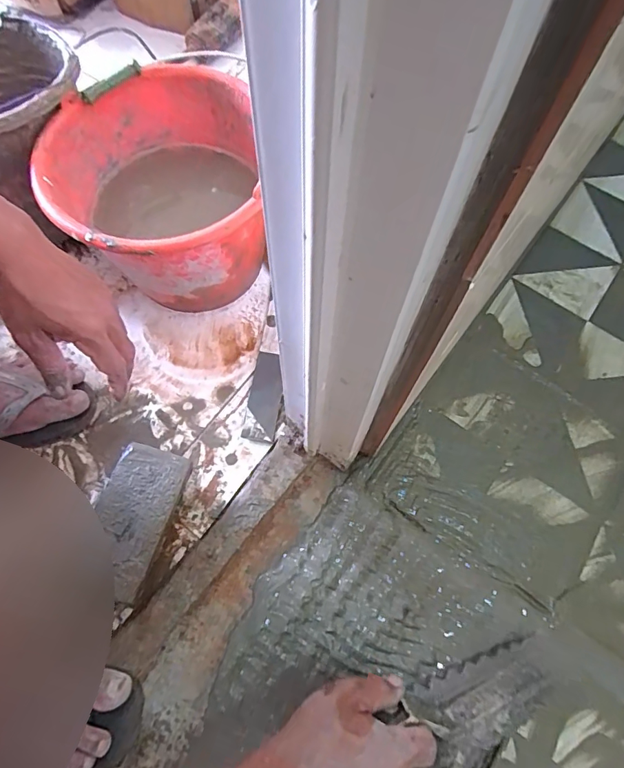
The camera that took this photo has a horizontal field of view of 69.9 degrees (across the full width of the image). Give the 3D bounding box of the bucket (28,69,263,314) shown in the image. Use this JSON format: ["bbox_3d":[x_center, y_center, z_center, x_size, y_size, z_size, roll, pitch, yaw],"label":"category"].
[{"bbox_3d":[-0.189,-0.232,0.588,0.233,0.198,0.283,-6,68,-4],"label":"bucket"}]

